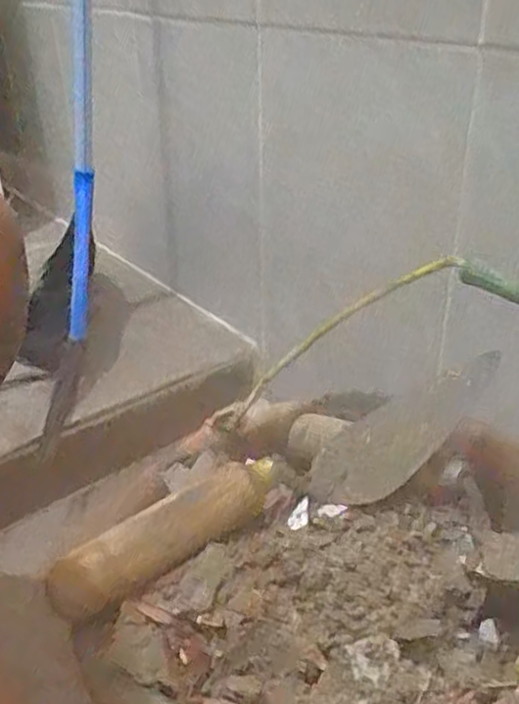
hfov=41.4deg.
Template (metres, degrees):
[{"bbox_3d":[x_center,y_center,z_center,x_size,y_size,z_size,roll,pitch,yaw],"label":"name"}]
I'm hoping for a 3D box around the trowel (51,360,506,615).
[{"bbox_3d":[0.023,0.070,0.376,0.271,0.040,0.070,-21,36,-30],"label":"trowel"}]

